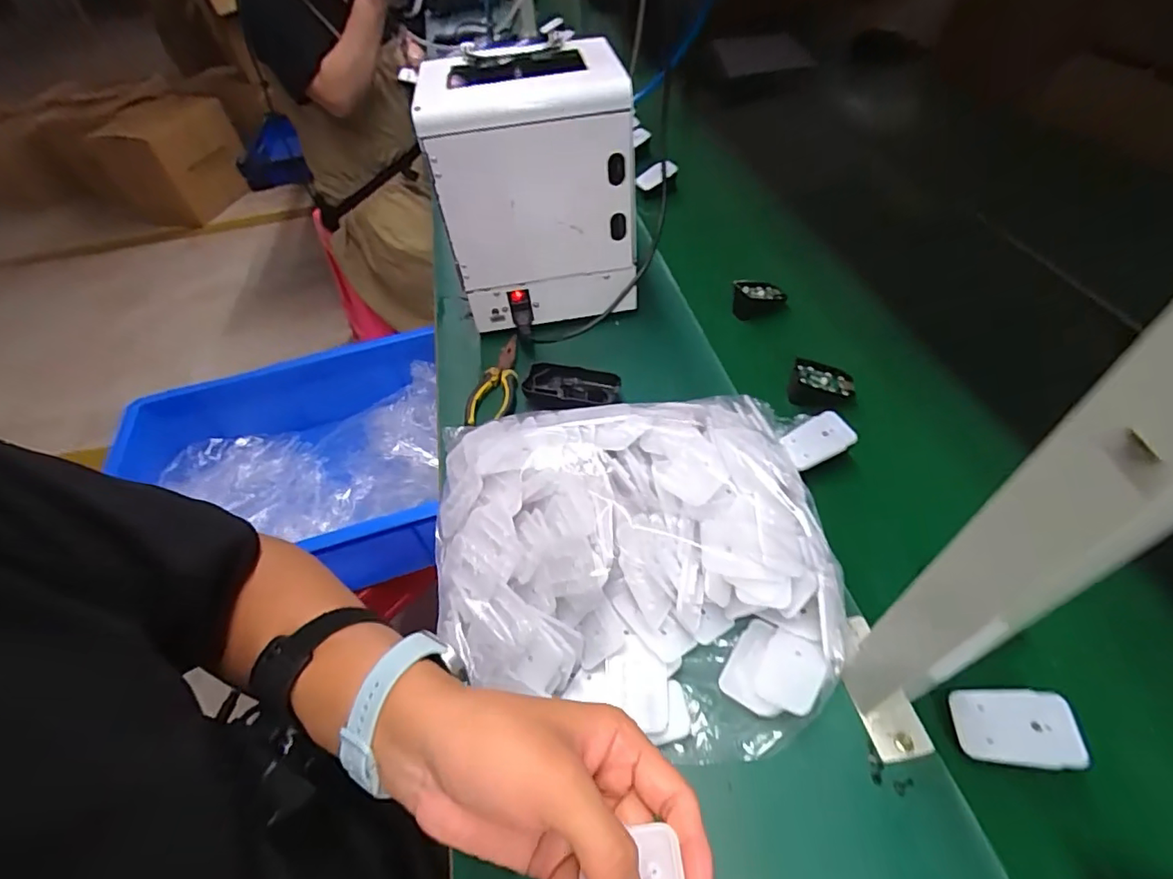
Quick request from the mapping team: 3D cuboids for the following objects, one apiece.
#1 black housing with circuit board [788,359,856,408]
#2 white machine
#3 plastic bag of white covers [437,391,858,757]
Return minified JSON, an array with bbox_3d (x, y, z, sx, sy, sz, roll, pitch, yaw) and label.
[{"bbox_3d":[0.263,-0.060,0.595,0.069,0.039,0.046,10,52,14],"label":"black housing with circuit board"},{"bbox_3d":[-0.057,-0.299,0.649,0.216,0.259,0.161,-6,50,1],"label":"white machine"},{"bbox_3d":[0.028,0.090,0.455,0.339,0.086,0.308,-4,50,3],"label":"plastic bag of white covers"}]

